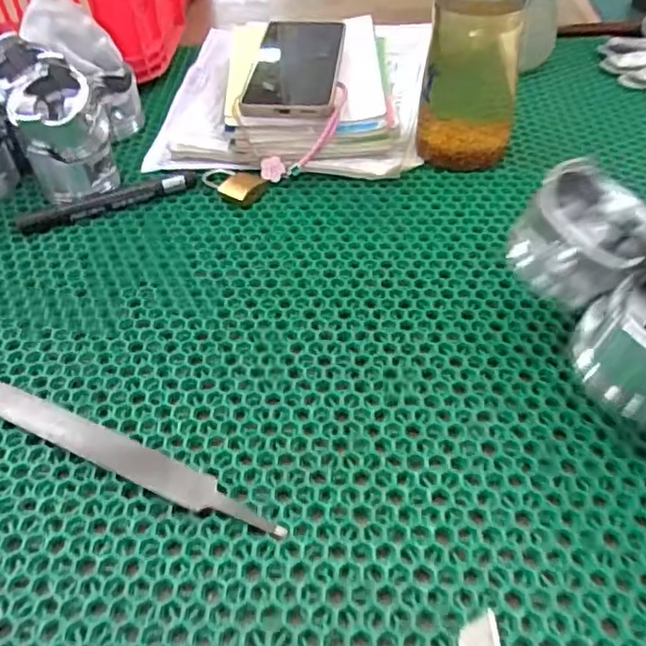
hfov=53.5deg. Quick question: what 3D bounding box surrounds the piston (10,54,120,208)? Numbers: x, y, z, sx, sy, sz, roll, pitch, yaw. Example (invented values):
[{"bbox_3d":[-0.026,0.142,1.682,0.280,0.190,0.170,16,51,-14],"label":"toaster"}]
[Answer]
[{"bbox_3d":[-0.206,-0.153,0.517,0.070,0.094,0.073,-20,47,-16],"label":"piston"}]

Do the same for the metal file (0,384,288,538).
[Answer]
[{"bbox_3d":[-0.130,0.067,0.360,0.236,0.007,0.021,19,49,20],"label":"metal file"}]

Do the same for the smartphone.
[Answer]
[{"bbox_3d":[-0.022,-0.233,0.578,0.075,0.014,0.162,9,49,-1],"label":"smartphone"}]

